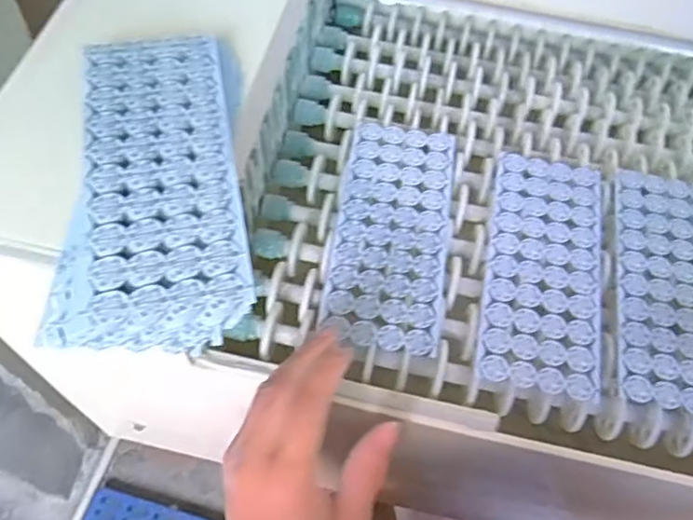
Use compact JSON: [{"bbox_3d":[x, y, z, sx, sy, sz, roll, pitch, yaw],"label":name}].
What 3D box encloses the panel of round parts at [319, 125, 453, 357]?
[{"bbox_3d":[0.035,-0.023,0.463,0.085,0.015,0.197,8,60,1],"label":"panel of round parts"}]

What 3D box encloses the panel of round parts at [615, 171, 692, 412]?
[{"bbox_3d":[0.240,0.016,0.445,0.083,0.004,0.193,12,60,3],"label":"panel of round parts"}]

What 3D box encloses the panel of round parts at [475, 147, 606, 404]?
[{"bbox_3d":[0.146,0.001,0.449,0.087,0.004,0.198,11,60,3],"label":"panel of round parts"}]

